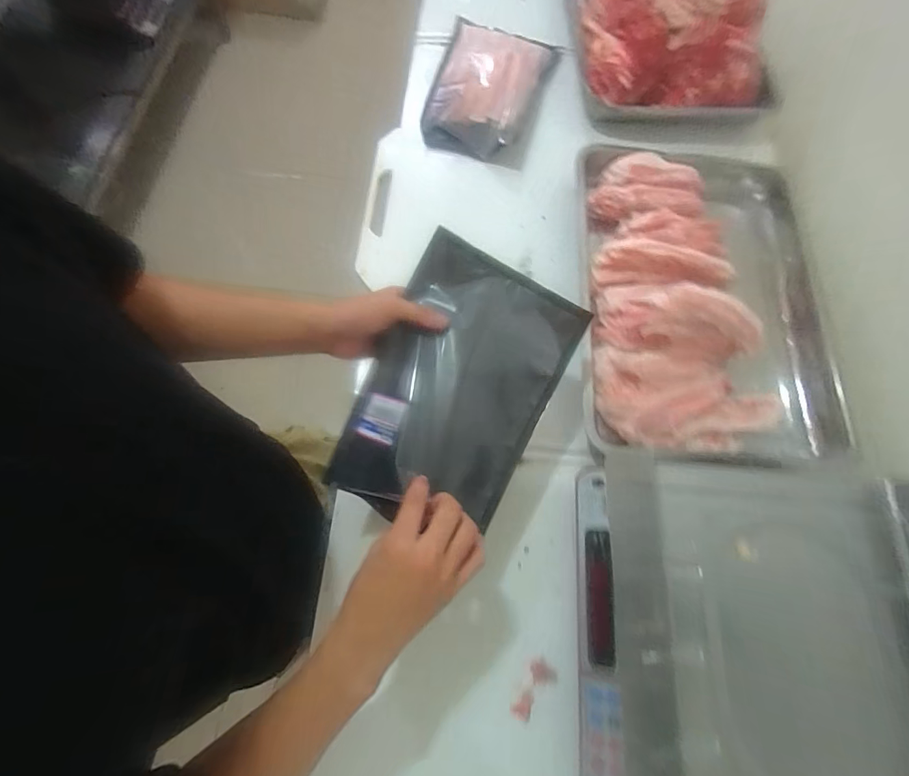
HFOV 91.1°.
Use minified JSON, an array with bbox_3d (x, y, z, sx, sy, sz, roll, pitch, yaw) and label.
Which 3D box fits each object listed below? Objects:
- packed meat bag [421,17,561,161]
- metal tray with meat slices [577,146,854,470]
[{"bbox_3d":[0.057,-0.523,0.775,0.187,0.049,0.293,19,71,2],"label":"packed meat bag"},{"bbox_3d":[0.369,-0.143,0.617,0.362,0.097,0.482,5,71,-3],"label":"metal tray with meat slices"}]

